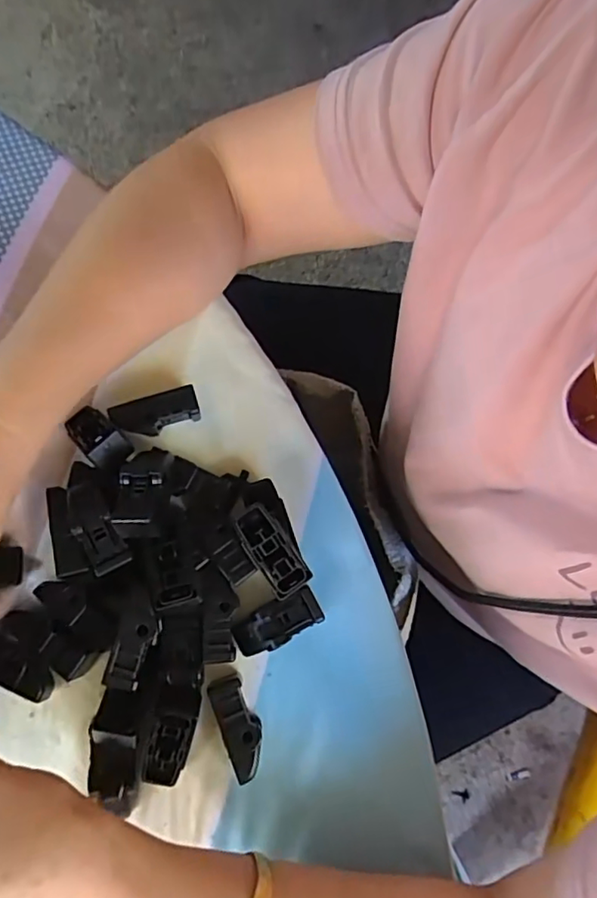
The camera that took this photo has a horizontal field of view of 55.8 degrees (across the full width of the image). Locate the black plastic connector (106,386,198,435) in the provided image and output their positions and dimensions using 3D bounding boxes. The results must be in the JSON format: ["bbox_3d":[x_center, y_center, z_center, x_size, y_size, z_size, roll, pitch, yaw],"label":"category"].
[{"bbox_3d":[-0.080,-0.020,0.324,0.047,0.023,0.017,-18,79,-5],"label":"black plastic connector"}]

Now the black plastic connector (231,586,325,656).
[{"bbox_3d":[-0.012,0.095,0.308,0.048,0.018,0.021,-27,80,-7],"label":"black plastic connector"}]

